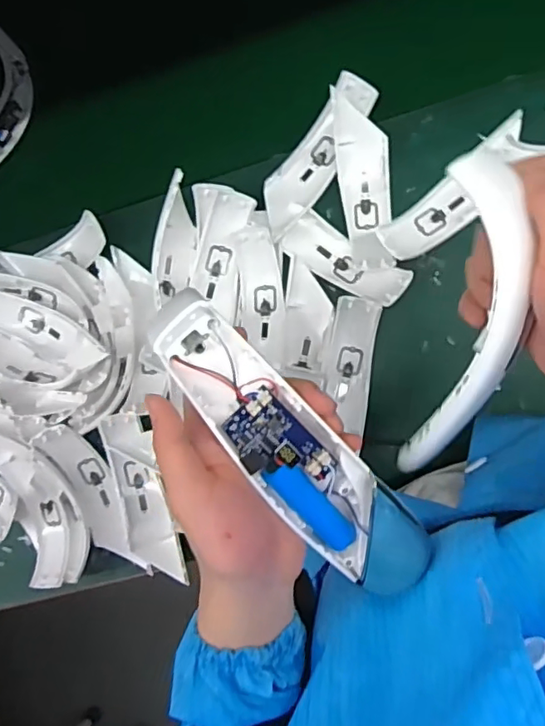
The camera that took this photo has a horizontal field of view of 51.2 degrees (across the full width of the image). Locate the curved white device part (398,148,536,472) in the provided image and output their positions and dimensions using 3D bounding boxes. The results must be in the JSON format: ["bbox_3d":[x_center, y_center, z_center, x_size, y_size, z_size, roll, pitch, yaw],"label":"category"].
[{"bbox_3d":[0.102,-0.014,0.301,0.044,0.030,0.180,9,118,9],"label":"curved white device part"}]

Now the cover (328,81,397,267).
[{"bbox_3d":[0.093,-0.182,0.573,0.050,0.029,0.180,-6,88,8],"label":"cover"}]

